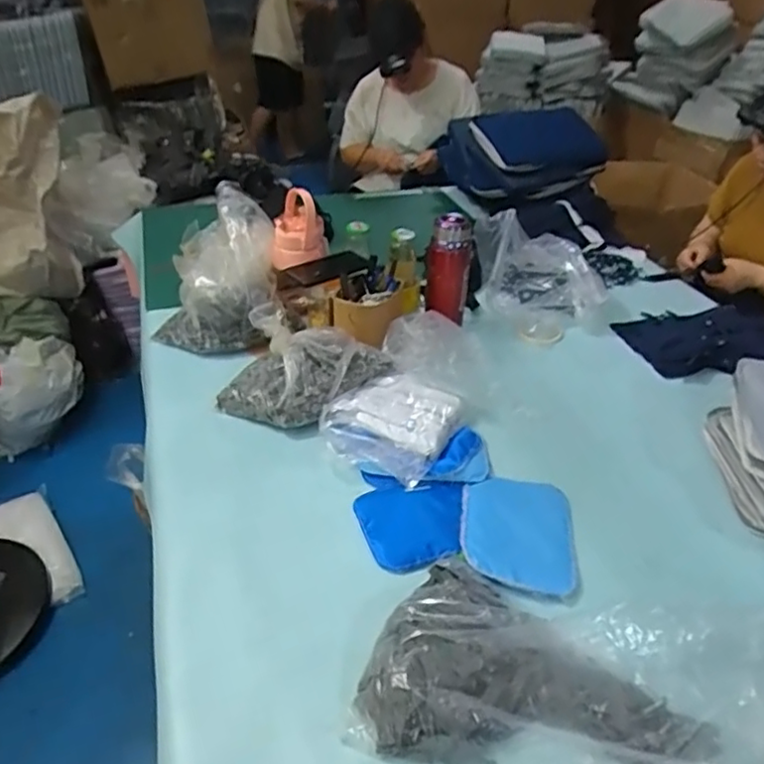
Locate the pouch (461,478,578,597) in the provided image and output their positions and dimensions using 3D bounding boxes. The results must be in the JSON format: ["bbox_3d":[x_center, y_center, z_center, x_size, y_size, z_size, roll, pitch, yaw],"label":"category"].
[{"bbox_3d":[0.184,0.198,0.854,0.147,0.016,0.196,6,36,6],"label":"pouch"}]

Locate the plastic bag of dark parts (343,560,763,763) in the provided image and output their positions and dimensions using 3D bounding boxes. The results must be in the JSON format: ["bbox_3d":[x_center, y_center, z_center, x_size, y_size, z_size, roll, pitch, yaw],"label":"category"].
[{"bbox_3d":[0.244,0.307,0.655,0.510,0.064,0.226,8,36,9],"label":"plastic bag of dark parts"}]

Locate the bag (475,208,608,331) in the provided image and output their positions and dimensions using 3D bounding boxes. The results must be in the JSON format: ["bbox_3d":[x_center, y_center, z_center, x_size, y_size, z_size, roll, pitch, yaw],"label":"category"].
[{"bbox_3d":[0.329,-0.231,1.327,0.231,0.156,0.251,-1,36,-3],"label":"bag"}]

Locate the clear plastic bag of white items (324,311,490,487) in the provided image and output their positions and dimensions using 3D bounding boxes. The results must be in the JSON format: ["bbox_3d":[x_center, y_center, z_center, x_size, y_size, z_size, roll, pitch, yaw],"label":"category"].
[{"bbox_3d":[0.063,0.009,1.048,0.207,0.073,0.375,19,39,23],"label":"clear plastic bag of white items"}]

